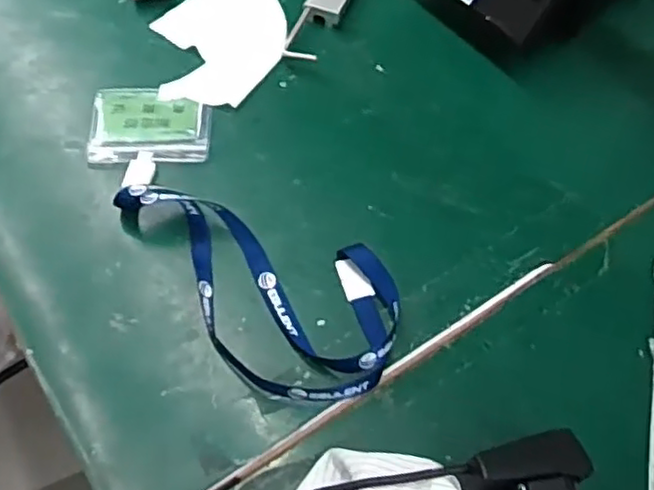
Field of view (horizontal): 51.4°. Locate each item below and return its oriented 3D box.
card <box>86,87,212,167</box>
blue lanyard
[{"bbox_3d":[-0.148,-0.103,0.570,0.097,0.007,0.084,-4,58,-6],"label":"card"},{"bbox_3d":[-0.066,0.021,0.487,0.245,0.028,0.120,26,60,12],"label":"blue lanyard"}]

